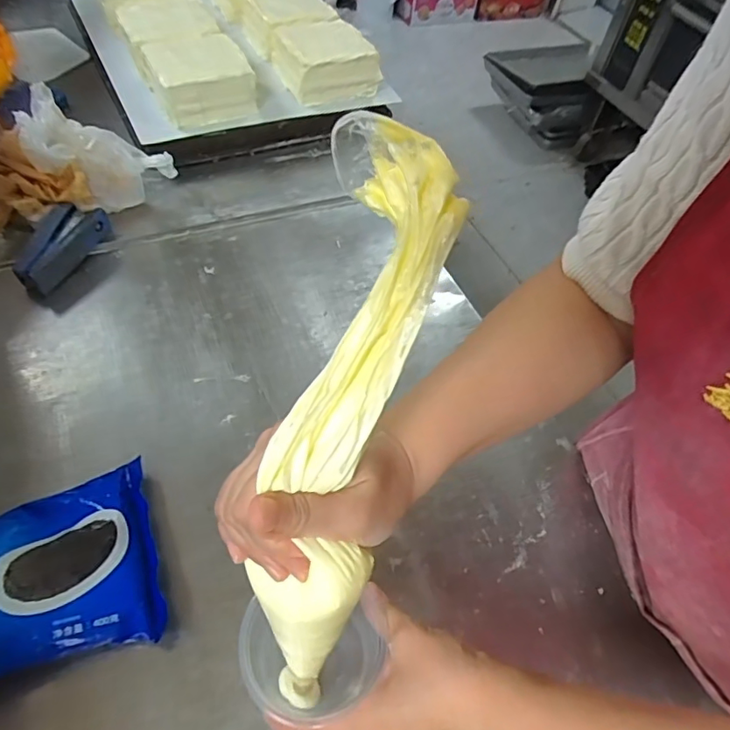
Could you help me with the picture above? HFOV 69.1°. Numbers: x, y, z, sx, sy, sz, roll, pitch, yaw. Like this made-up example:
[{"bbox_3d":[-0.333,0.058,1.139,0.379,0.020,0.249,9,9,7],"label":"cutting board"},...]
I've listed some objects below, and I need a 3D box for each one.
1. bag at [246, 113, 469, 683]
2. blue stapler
[{"bbox_3d":[-0.010,0.018,0.245,0.059,0.046,0.249,14,97,5],"label":"bag"},{"bbox_3d":[-0.359,-0.139,0.618,0.065,0.042,0.120,24,55,12],"label":"blue stapler"}]

